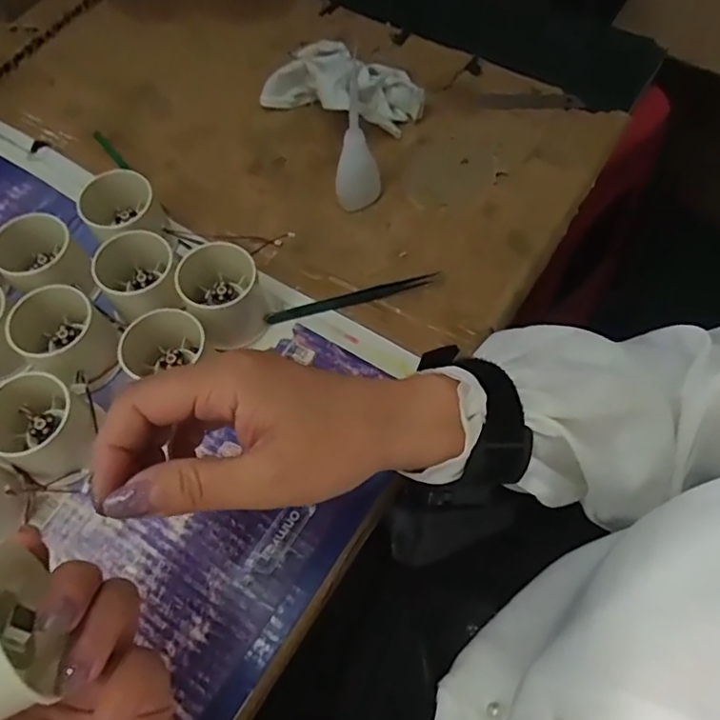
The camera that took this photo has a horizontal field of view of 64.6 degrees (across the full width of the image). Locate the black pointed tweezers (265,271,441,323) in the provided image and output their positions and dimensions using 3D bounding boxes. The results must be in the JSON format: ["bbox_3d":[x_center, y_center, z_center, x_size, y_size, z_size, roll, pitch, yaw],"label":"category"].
[{"bbox_3d":[-0.006,-0.044,0.405,0.123,0.007,0.011,-12,64,-6],"label":"black pointed tweezers"}]

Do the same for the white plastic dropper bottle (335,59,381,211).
[{"bbox_3d":[-0.001,-0.152,0.410,0.032,0.098,0.033,5,63,2],"label":"white plastic dropper bottle"}]

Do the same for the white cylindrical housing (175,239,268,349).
[{"bbox_3d":[-0.092,-0.043,0.384,0.052,0.048,0.052,0,63,0],"label":"white cylindrical housing"}]

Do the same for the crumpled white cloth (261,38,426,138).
[{"bbox_3d":[-0.012,-0.230,0.476,0.122,0.048,0.085,35,68,16],"label":"crumpled white cloth"}]

